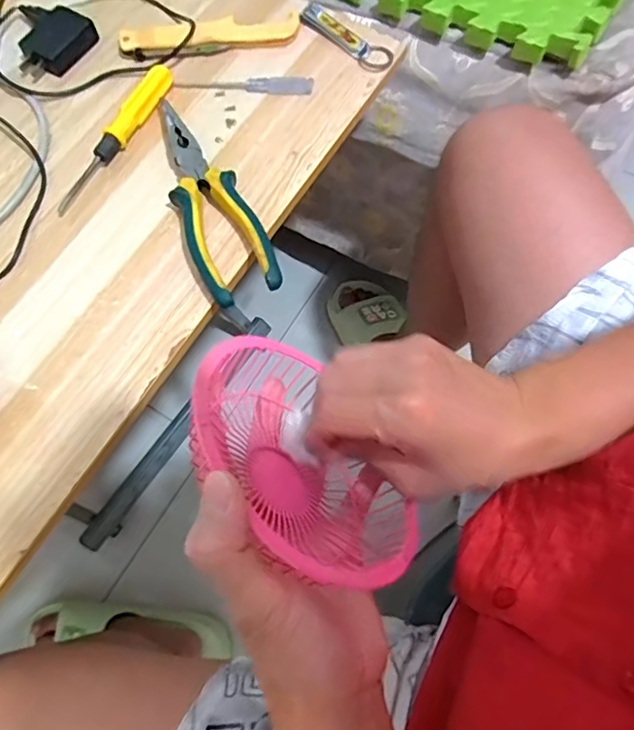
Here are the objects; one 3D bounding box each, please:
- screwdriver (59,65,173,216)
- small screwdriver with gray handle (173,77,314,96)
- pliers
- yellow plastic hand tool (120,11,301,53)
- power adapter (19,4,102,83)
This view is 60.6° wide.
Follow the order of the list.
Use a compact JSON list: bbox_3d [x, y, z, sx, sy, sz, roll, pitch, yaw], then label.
[{"bbox_3d":[-0.160,-0.183,0.435,0.019,0.015,0.149,25,71,9],"label":"screwdriver"},{"bbox_3d":[-0.063,-0.238,0.460,0.117,0.013,0.012,3,69,1],"label":"small screwdriver with gray handle"},{"bbox_3d":[-0.082,-0.127,0.411,0.054,0.023,0.186,-21,71,-8],"label":"pliers"},{"bbox_3d":[-0.093,-0.289,0.475,0.153,0.016,0.025,-5,69,-2],"label":"yellow plastic hand tool"},{"bbox_3d":[-0.228,-0.276,0.468,0.045,0.017,0.071,32,72,11],"label":"power adapter"}]

